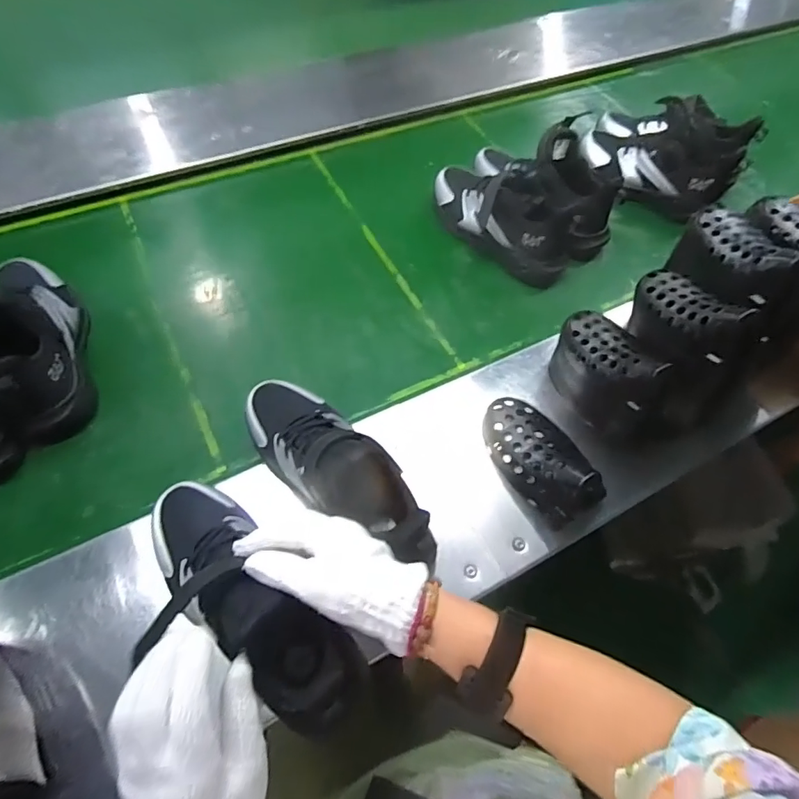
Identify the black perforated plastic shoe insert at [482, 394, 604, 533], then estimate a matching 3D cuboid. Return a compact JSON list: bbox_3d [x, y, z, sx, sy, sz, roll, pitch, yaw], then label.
[{"bbox_3d":[0.159,0.061,0.563,0.083,0.087,0.155,-23,63,-16],"label":"black perforated plastic shoe insert"}]

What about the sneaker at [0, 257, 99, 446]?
[{"bbox_3d":[-0.450,-0.091,0.598,0.087,0.135,0.257,-18,63,-13],"label":"sneaker"}]

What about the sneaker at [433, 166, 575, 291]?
[{"bbox_3d":[0.152,-0.286,0.759,0.091,0.102,0.262,-32,66,-21],"label":"sneaker"}]

